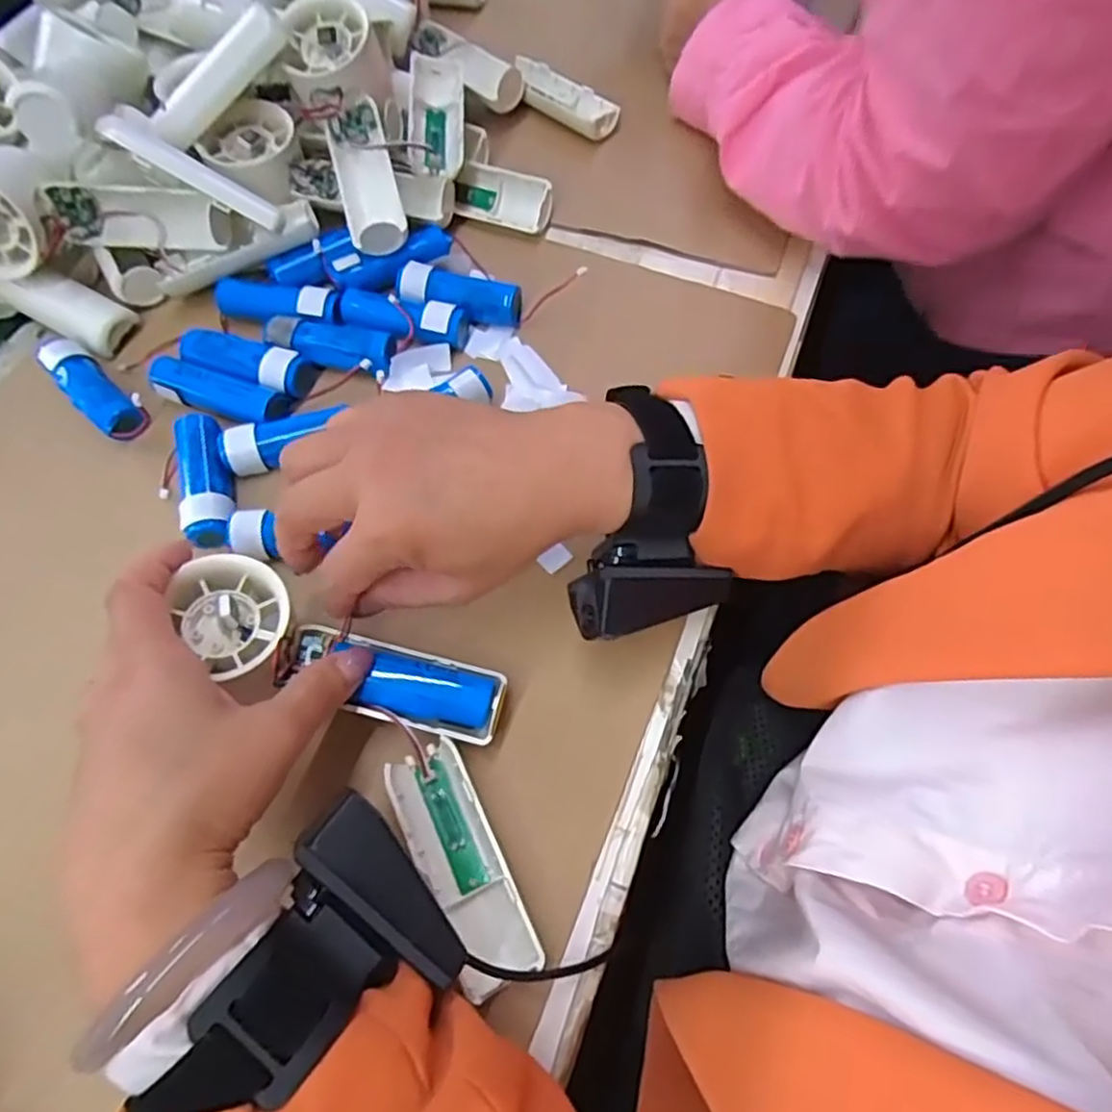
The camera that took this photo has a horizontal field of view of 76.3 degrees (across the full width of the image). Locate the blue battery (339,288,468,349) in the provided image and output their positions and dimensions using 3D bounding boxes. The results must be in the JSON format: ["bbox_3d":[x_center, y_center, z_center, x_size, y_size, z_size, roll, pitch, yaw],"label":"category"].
[{"bbox_3d":[-0.089,-0.137,0.409,0.072,0.021,0.023,13,65,7],"label":"blue battery"}]

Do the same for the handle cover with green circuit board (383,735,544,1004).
[{"bbox_3d":[-0.038,0.125,0.291,0.032,0.020,0.094,-23,66,-10],"label":"handle cover with green circuit board"}]

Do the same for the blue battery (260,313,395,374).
[{"bbox_3d":[-0.126,-0.120,0.402,0.072,0.022,0.023,10,65,5],"label":"blue battery"}]

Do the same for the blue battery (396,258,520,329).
[{"bbox_3d":[-0.058,-0.152,0.414,0.074,0.021,0.024,17,65,9],"label":"blue battery"}]

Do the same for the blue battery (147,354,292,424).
[{"bbox_3d":[-0.185,-0.089,0.389,0.076,0.017,0.022,17,65,9],"label":"blue battery"}]

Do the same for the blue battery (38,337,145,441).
[{"bbox_3d":[-0.256,-0.091,0.392,0.022,0.023,0.075,-42,71,-18],"label":"blue battery"}]

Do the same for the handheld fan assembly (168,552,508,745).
[{"bbox_3d":[-0.093,0.044,0.304,0.143,0.031,0.045,22,68,-3],"label":"handheld fan assembly"}]

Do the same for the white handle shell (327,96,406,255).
[{"bbox_3d":[-0.111,-0.217,0.416,0.033,0.038,0.093,-13,65,-6],"label":"white handle shell"}]

